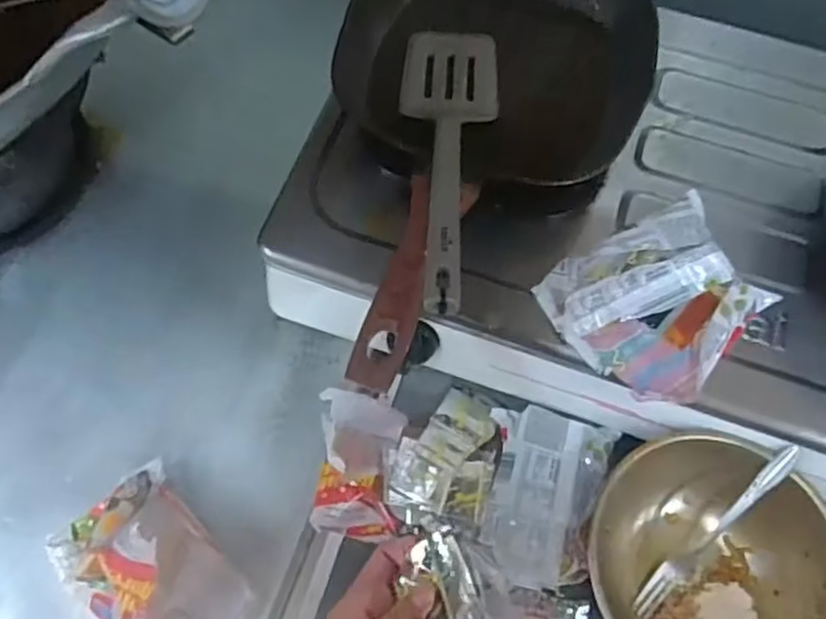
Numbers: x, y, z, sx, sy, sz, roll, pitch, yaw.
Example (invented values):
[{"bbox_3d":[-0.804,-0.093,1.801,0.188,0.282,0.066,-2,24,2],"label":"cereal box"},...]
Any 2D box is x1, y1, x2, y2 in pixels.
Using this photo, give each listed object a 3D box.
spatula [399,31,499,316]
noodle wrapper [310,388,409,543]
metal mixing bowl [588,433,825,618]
[{"bbox_3d":[0.025,-0.115,0.506,0.077,0.035,0.320,5,45,0],"label":"spatula"},{"bbox_3d":[-0.041,0.126,0.577,0.078,0.060,0.116,2,66,-1],"label":"noodle wrapper"},{"bbox_3d":[0.224,0.198,0.541,0.185,0.081,0.181,1,66,-1],"label":"metal mixing bowl"}]

